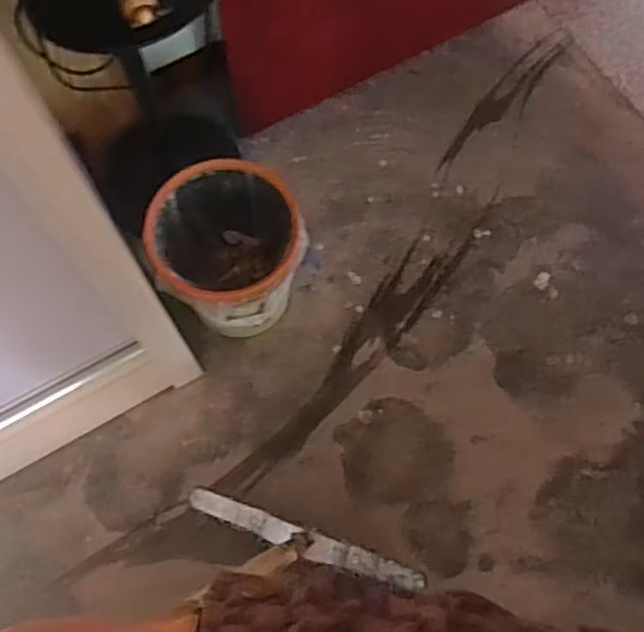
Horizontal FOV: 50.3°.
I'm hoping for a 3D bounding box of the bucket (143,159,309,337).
[{"bbox_3d":[-0.171,-0.117,1.273,0.253,0.250,0.268,0,70,0],"label":"bucket"}]

